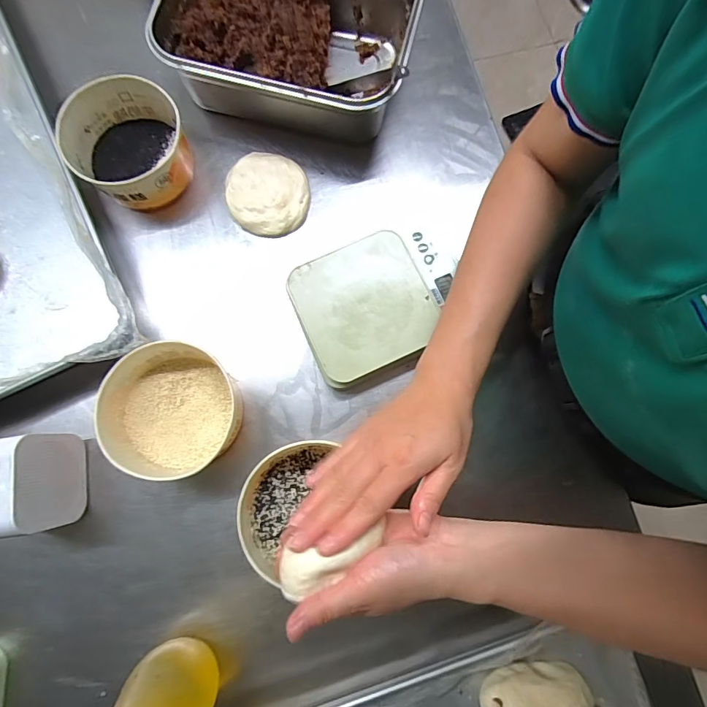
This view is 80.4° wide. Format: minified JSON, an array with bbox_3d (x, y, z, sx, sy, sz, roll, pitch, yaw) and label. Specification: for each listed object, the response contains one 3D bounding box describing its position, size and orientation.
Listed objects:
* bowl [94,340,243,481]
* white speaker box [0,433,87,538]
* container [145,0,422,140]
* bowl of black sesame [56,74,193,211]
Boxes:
[{"bbox_3d":[-0.184,0.058,0.430,0.125,0.070,0.120,0,79,0],"label":"bowl"},{"bbox_3d":[-0.306,0.124,0.406,0.052,0.091,0.090,-9,79,-2],"label":"white speaker box"},{"bbox_3d":[-0.077,-0.369,0.491,0.284,0.095,0.191,16,79,2],"label":"container"},{"bbox_3d":[-0.261,-0.240,0.494,0.122,0.071,0.131,0,79,0],"label":"bowl of black sesame"}]

